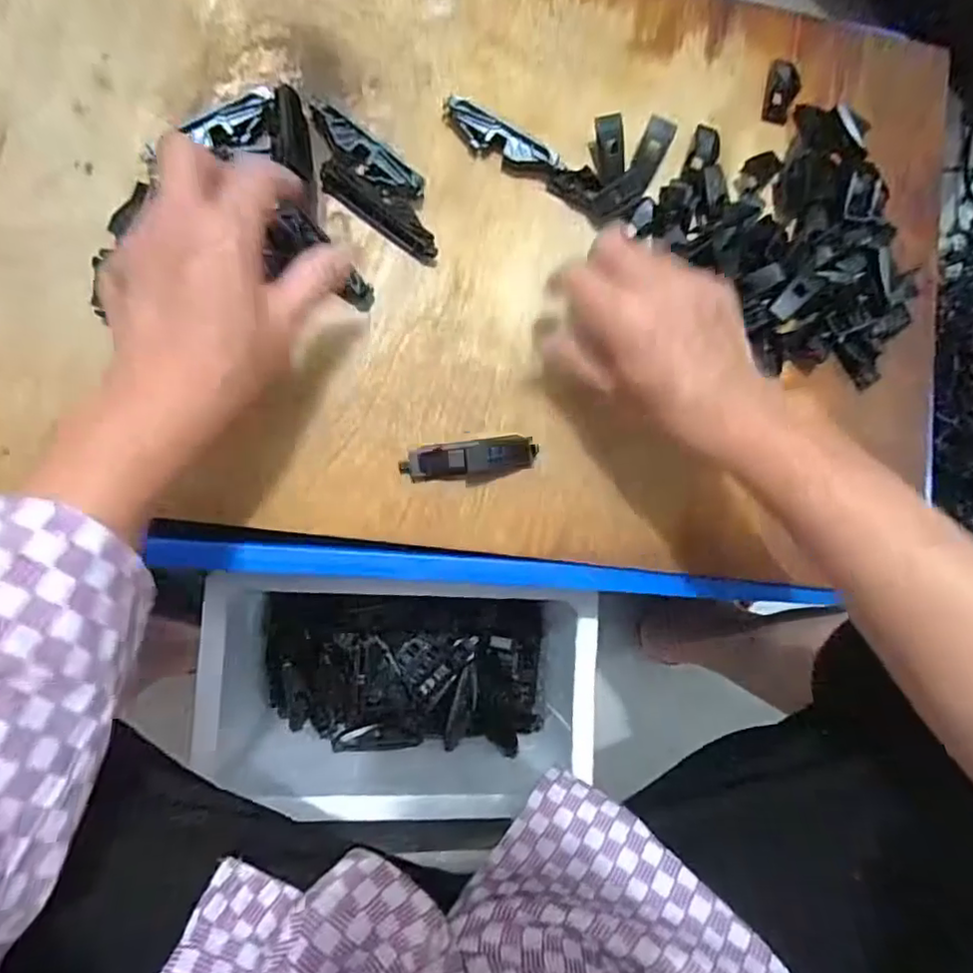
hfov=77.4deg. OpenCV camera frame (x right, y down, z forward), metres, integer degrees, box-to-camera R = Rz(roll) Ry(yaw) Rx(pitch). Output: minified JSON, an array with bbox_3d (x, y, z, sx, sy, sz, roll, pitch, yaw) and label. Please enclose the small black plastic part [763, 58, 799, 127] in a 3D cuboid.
[{"bbox_3d":[0.202,-0.273,0.417,0.019,0.012,0.042,7,84,-7],"label":"small black plastic part"}]

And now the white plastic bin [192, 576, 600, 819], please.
[{"bbox_3d":[-0.076,0.181,0.534,0.301,0.139,0.167,6,84,-7],"label":"white plastic bin"}]

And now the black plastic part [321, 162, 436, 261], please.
[{"bbox_3d":[-0.064,-0.170,0.371,0.082,0.014,0.021,37,81,-3],"label":"black plastic part"}]

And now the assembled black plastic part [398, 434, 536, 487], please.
[{"bbox_3d":[-0.009,-0.015,0.368,0.081,0.017,0.026,-6,86,-8],"label":"assembled black plastic part"}]

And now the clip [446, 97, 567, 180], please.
[{"bbox_3d":[0.009,-0.217,0.384,0.079,0.015,0.019,31,82,-4],"label":"clip"}]

